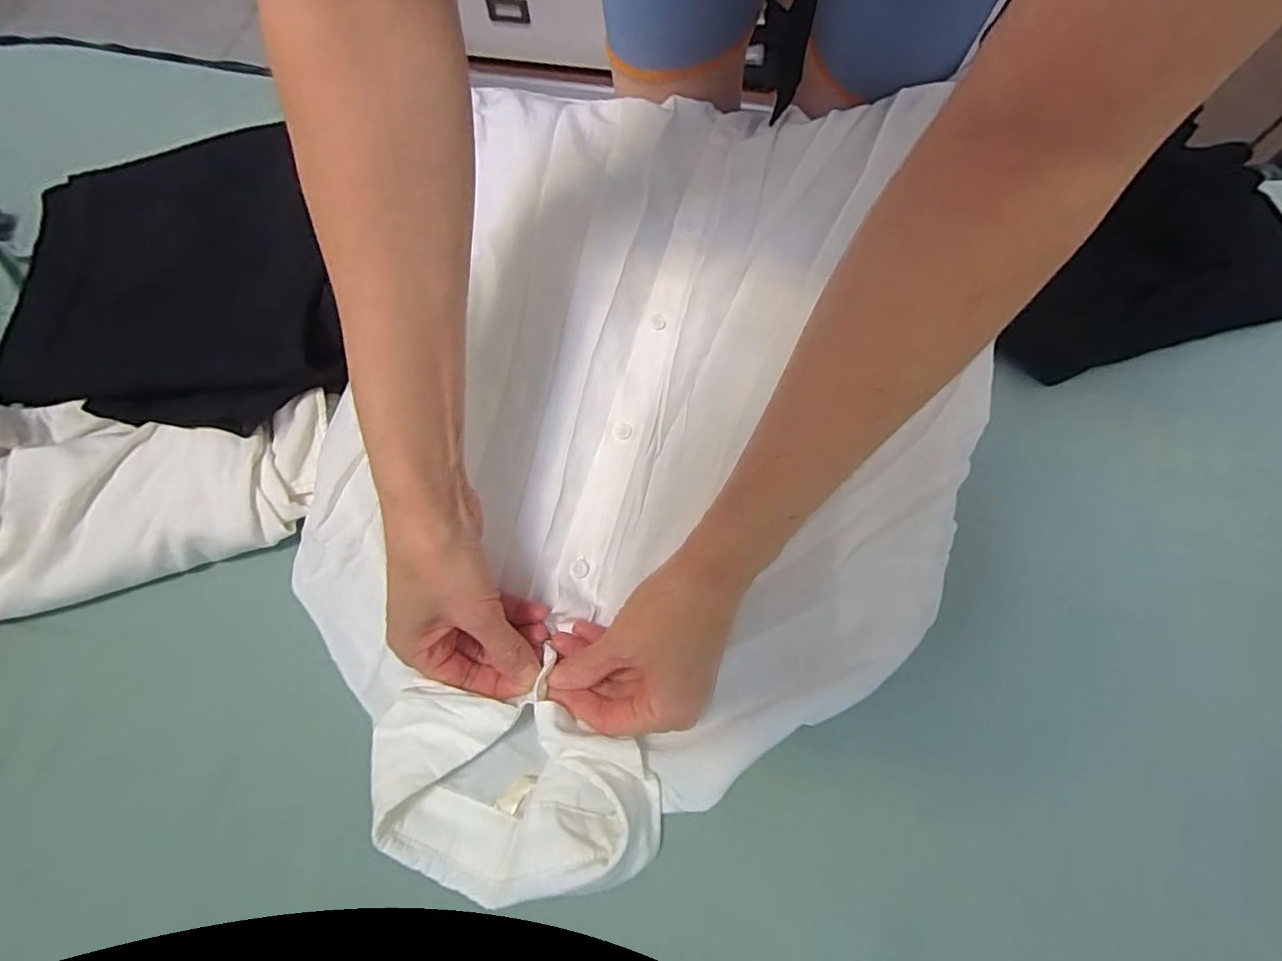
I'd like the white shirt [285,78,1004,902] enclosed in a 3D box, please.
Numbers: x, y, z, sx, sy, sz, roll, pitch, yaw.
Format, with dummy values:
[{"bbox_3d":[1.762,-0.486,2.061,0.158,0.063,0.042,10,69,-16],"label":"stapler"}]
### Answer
[{"bbox_3d":[0.011,-0.049,0.373,0.401,0.047,0.584,13,70,5],"label":"white shirt"}]

